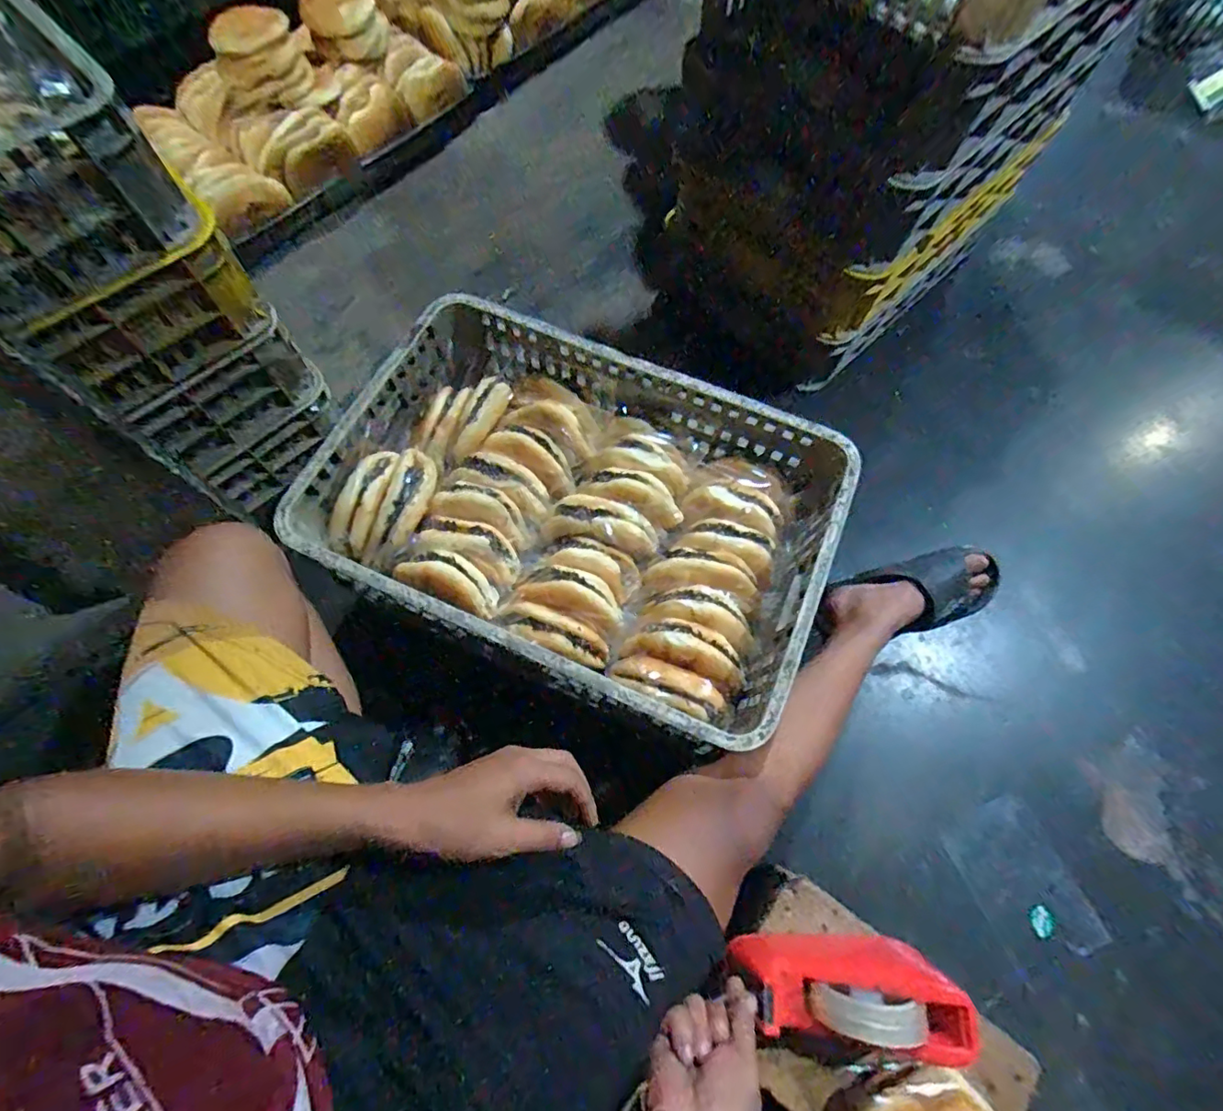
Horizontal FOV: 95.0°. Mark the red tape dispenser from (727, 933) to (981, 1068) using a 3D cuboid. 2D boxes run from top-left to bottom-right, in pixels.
[{"bbox_3d":[0.221,0.426,0.531,0.199,0.107,0.092,2,68,0],"label":"red tape dispenser"}]

